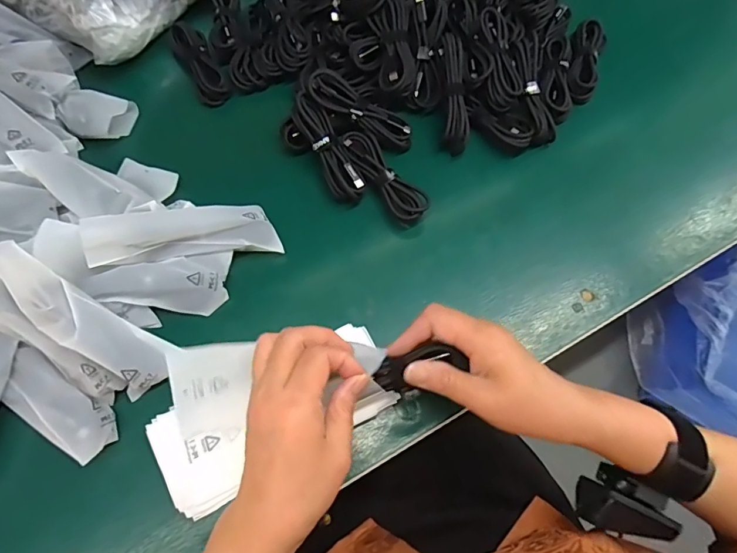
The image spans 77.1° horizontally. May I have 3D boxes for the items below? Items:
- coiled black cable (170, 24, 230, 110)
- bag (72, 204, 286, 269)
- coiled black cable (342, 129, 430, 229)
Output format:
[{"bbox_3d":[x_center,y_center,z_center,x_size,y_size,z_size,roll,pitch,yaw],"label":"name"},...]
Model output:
[{"bbox_3d":[-0.183,-0.229,0.500,0.036,0.028,0.100,-24,71,-9],"label":"coiled black cable"},{"bbox_3d":[-0.153,-0.039,0.392,0.148,0.033,0.047,-6,68,-27],"label":"bag"},{"bbox_3d":[0.017,-0.097,0.456,0.035,0.033,0.109,-33,73,-12],"label":"coiled black cable"}]

